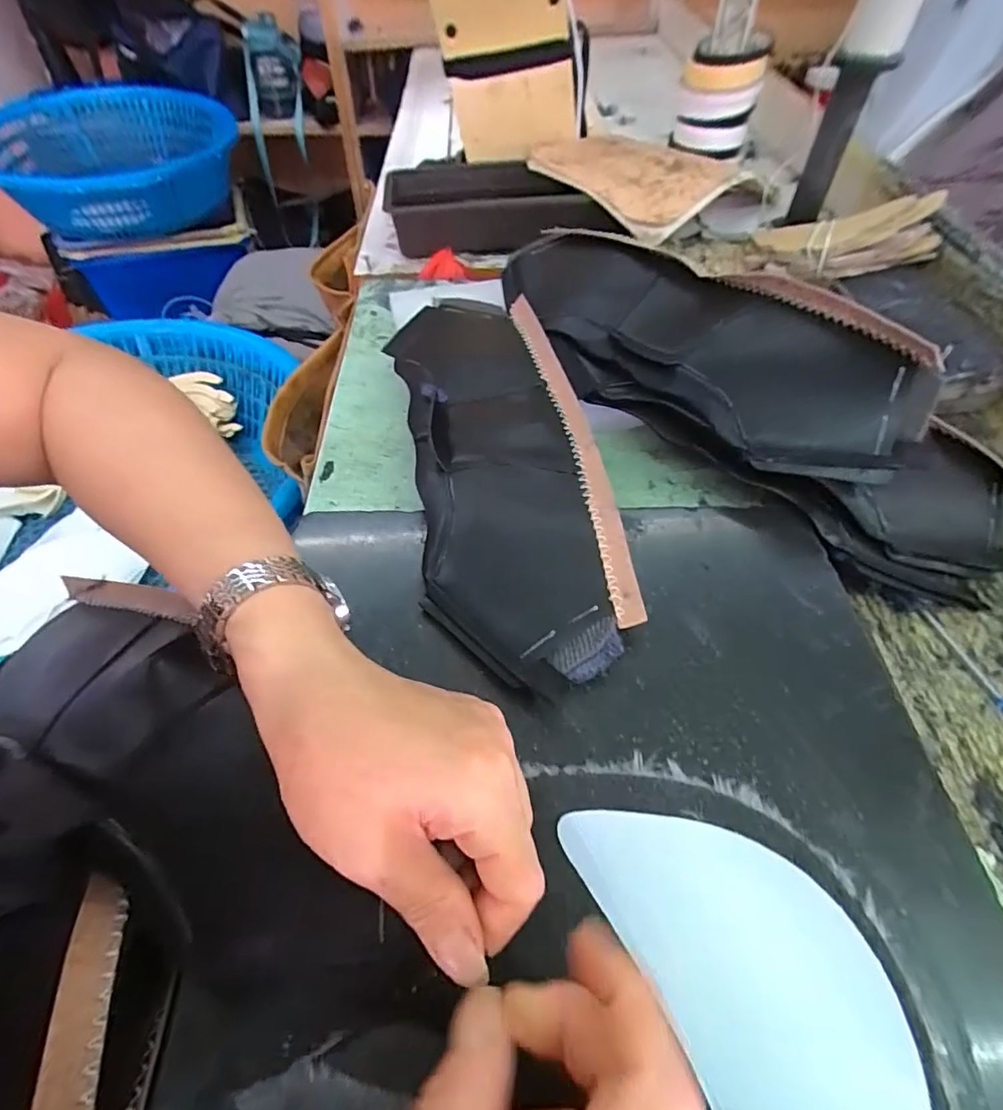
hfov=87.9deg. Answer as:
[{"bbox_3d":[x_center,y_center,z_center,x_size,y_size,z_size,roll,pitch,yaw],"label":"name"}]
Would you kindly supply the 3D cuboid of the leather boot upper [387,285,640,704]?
[{"bbox_3d":[-0.003,-0.067,0.333,0.110,0.033,0.321,-10,54,-8],"label":"leather boot upper"}]

